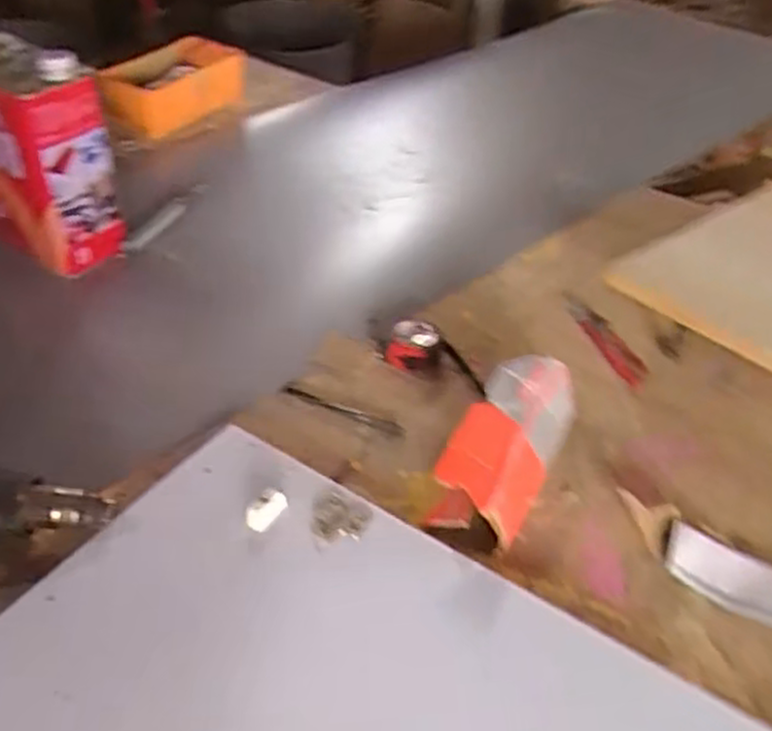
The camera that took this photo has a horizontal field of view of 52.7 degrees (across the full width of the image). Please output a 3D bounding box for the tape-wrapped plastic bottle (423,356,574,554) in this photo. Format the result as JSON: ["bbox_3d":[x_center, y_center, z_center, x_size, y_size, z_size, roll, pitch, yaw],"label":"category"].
[{"bbox_3d":[0.118,0.077,0.753,0.090,0.098,0.211,21,45,17],"label":"tape-wrapped plastic bottle"}]

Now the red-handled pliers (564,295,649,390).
[{"bbox_3d":[0.269,-0.031,0.949,0.041,0.016,0.141,-21,62,-27],"label":"red-handled pliers"}]

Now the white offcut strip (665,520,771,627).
[{"bbox_3d":[0.321,0.196,0.692,0.146,0.015,0.059,20,45,16],"label":"white offcut strip"}]

